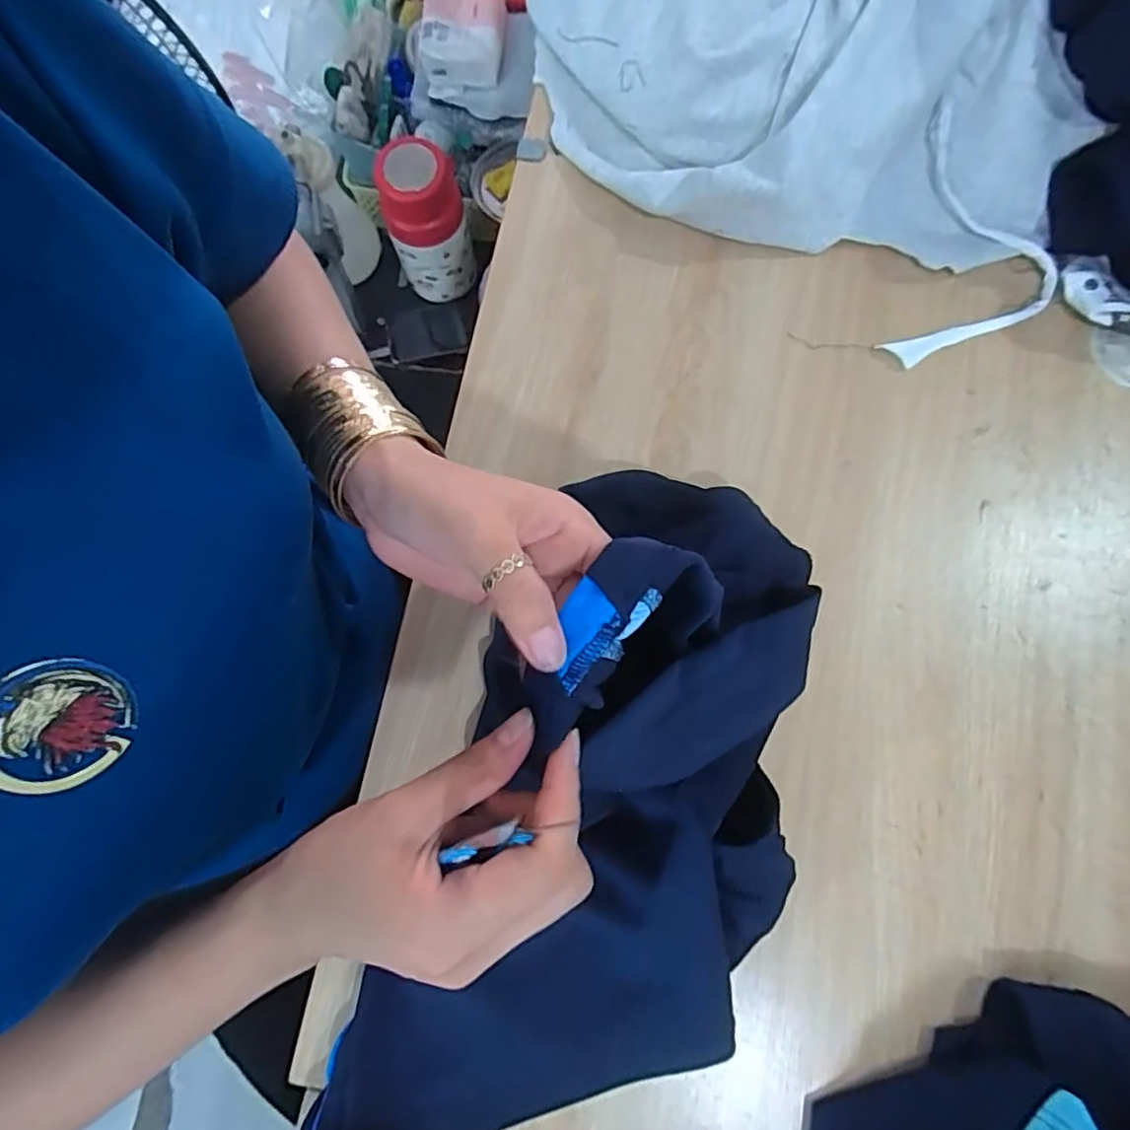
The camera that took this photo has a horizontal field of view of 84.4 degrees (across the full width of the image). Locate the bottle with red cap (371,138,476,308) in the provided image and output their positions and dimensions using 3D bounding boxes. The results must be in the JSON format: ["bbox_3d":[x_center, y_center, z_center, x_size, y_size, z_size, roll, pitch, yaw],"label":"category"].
[{"bbox_3d":[-0.170,-0.426,0.783,0.094,0.179,0.078,-6,78,0],"label":"bottle with red cap"}]

